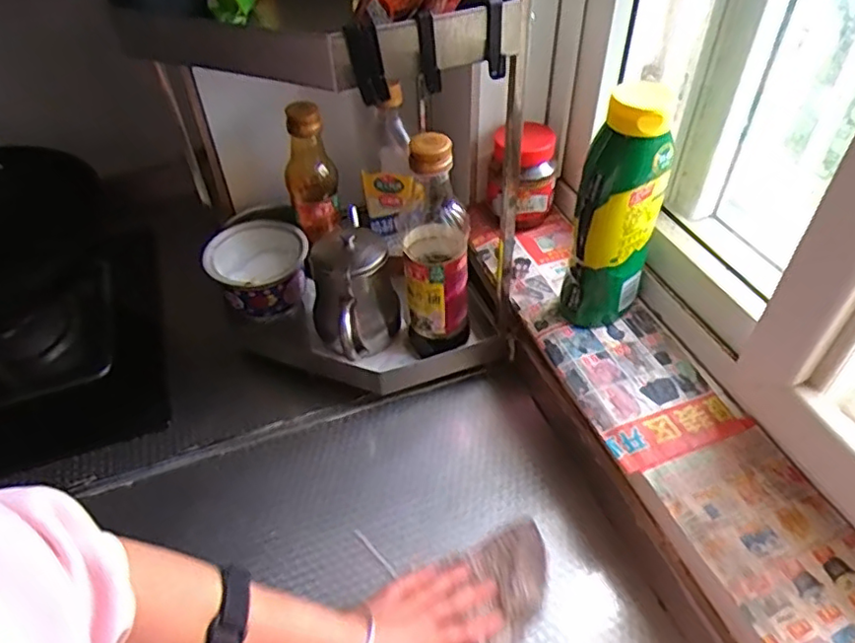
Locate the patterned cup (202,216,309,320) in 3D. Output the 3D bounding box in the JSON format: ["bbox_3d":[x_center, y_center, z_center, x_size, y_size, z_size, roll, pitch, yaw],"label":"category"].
[{"bbox_3d":[-0.210,-0.062,0.786,0.117,0.075,0.125,-1,46,1],"label":"patterned cup"}]

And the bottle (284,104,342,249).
[{"bbox_3d":[-0.144,-0.183,0.755,0.054,0.161,0.059,32,55,29],"label":"bottle"}]

